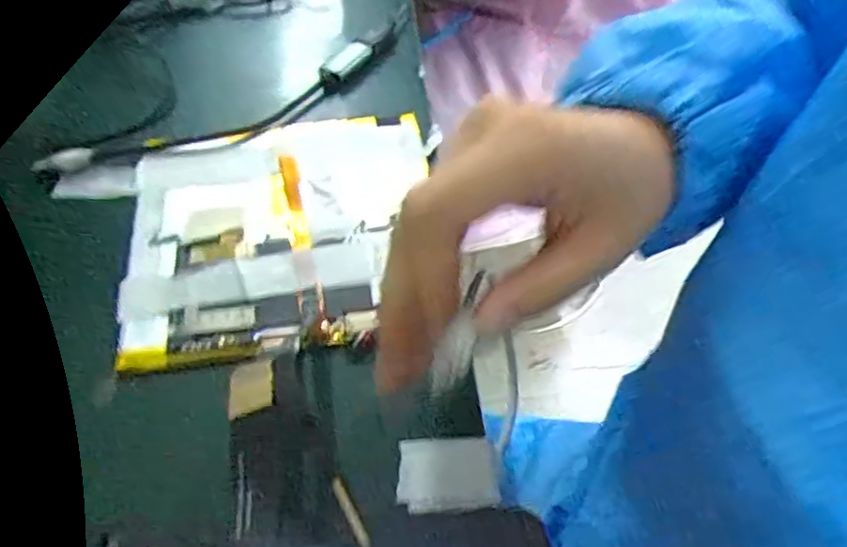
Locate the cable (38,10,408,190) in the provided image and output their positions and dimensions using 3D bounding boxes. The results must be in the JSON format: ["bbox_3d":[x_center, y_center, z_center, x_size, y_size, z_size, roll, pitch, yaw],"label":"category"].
[{"bbox_3d":[-0.082,-0.085,0.330,0.208,0.015,0.041,-32,59,-23],"label":"cable"}]

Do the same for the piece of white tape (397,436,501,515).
[{"bbox_3d":[0.008,0.065,0.216,0.032,0.004,0.025,-1,52,-2],"label":"piece of white tape"}]

